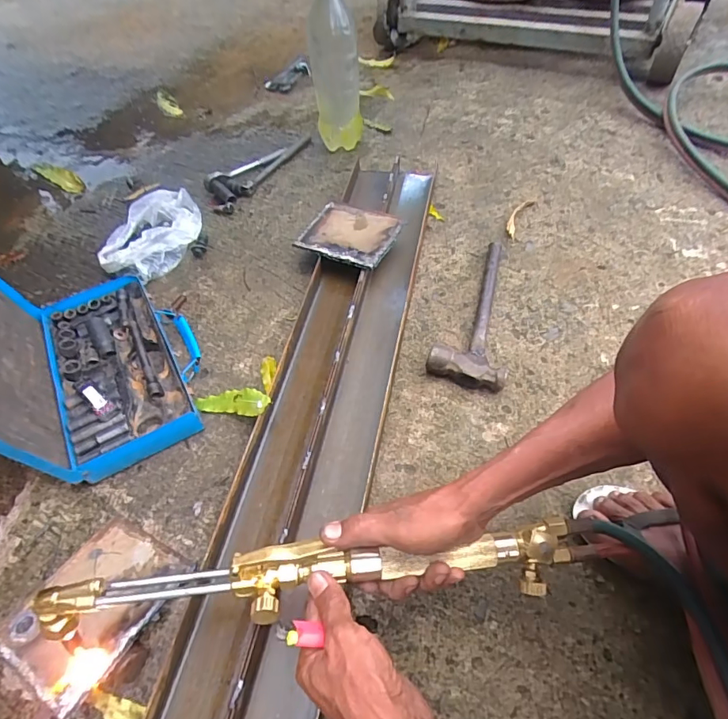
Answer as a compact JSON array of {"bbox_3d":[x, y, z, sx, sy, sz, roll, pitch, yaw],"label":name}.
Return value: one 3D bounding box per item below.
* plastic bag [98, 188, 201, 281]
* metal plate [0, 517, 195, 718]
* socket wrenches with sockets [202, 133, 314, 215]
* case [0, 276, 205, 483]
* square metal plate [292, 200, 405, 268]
[{"bbox_3d":[-0.372,-0.231,0.808,0.141,0.059,0.215,-4,55,0],"label":"plastic bag"},{"bbox_3d":[-0.275,0.245,0.465,0.120,0.012,0.151,20,43,20],"label":"metal plate"},{"bbox_3d":[-0.220,-0.386,0.929,0.084,0.035,0.279,26,60,23],"label":"socket wrenches with sockets"},{"bbox_3d":[-0.348,-0.025,0.597,0.209,0.187,0.301,-28,58,-16],"label":"case"},{"bbox_3d":[-0.022,-0.202,0.731,0.144,0.010,0.120,22,64,18],"label":"square metal plate"}]

